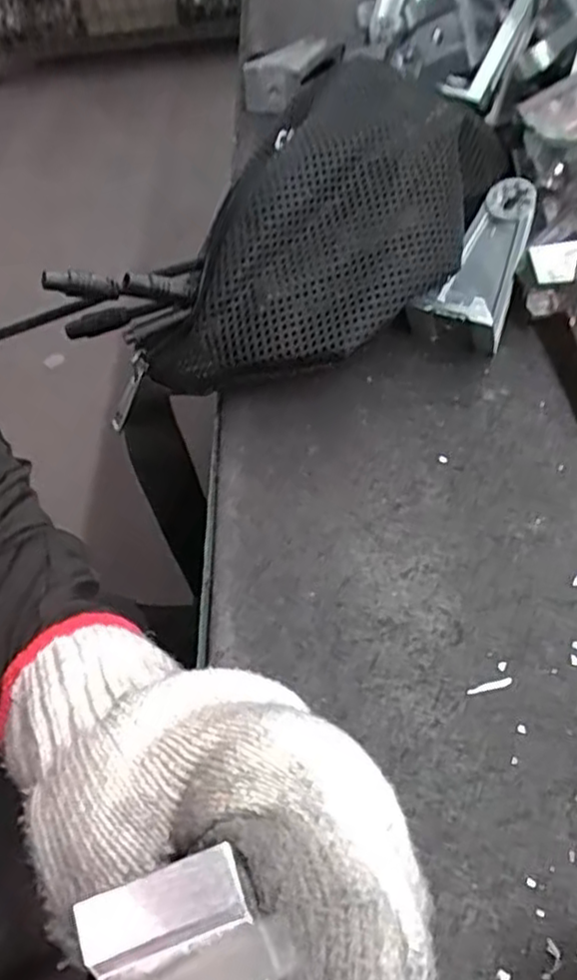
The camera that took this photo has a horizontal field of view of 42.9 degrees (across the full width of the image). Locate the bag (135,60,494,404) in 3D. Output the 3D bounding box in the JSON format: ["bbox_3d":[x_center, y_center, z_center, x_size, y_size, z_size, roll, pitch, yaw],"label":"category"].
[{"bbox_3d":[0.029,-0.126,0.365,0.109,0.089,0.203,23,56,23],"label":"bag"}]

